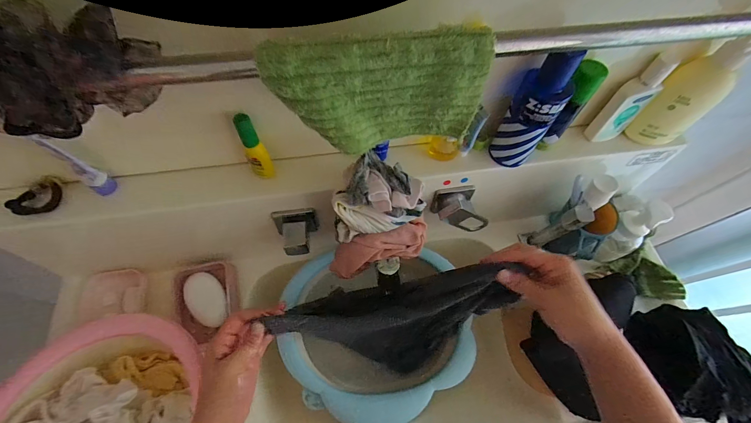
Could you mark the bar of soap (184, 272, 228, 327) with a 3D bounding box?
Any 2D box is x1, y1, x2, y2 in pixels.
[{"bbox_3d":[-0.260,0.135,0.495,0.051,0.029,0.100,-36,71,-18],"label":"bar of soap"}]

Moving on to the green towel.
[{"bbox_3d":[0.005,-0.095,0.272,0.172,0.097,0.028,-11,65,-8],"label":"green towel"}]

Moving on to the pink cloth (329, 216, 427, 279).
[{"bbox_3d":[0.002,0.050,0.432,0.143,0.059,0.043,-20,66,1],"label":"pink cloth"}]

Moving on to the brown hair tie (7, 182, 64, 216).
[{"bbox_3d":[-0.414,-0.015,0.398,0.052,0.035,0.020,-28,69,-15],"label":"brown hair tie"}]

